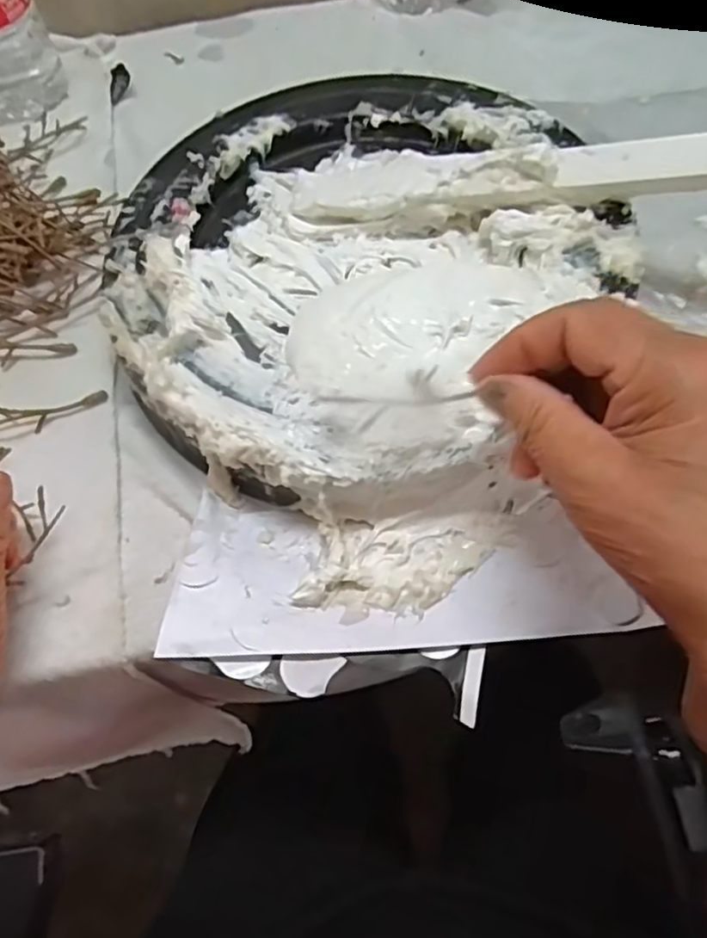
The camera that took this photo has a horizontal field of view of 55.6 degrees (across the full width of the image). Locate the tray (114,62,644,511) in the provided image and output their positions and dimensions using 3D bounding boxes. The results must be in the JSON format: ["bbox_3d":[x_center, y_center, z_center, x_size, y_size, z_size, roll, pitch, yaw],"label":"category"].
[{"bbox_3d":[-0.001,-0.115,0.367,0.254,0.058,0.273,-2,63,4],"label":"tray"}]

